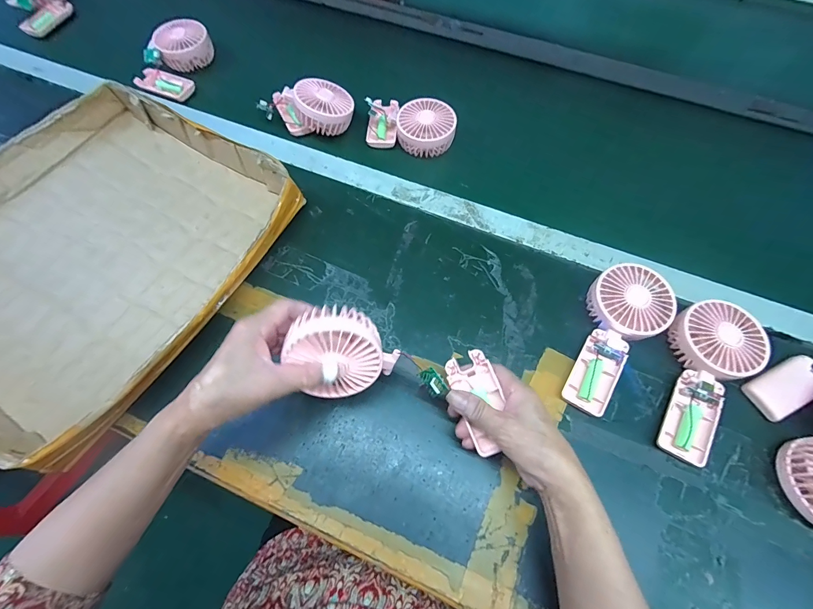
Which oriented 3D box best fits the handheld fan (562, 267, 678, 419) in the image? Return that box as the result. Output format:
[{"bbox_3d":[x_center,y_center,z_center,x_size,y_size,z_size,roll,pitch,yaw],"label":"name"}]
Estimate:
[{"bbox_3d":[0.233,0.038,0.413,0.082,0.031,0.179,29,80,12],"label":"handheld fan"}]

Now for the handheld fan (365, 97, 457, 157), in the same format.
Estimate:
[{"bbox_3d":[0.008,-0.279,0.556,0.134,0.038,0.092,14,65,6],"label":"handheld fan"}]

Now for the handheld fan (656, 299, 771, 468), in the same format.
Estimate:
[{"bbox_3d":[0.322,0.081,0.395,0.082,0.033,0.177,26,79,11],"label":"handheld fan"}]

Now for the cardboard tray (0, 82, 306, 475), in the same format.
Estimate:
[{"bbox_3d":[-0.379,-0.075,0.442,0.381,0.062,0.395,29,67,13],"label":"cardboard tray"}]

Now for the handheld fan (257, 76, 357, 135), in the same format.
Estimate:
[{"bbox_3d":[-0.151,-0.302,0.557,0.137,0.056,0.075,4,64,1],"label":"handheld fan"}]

